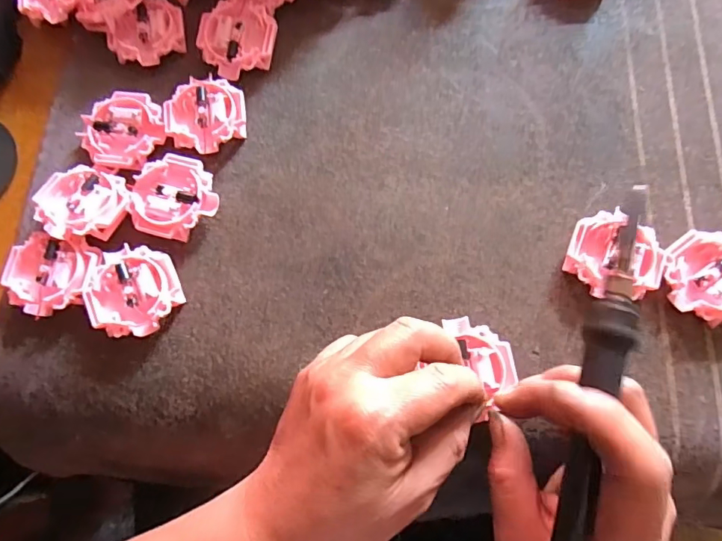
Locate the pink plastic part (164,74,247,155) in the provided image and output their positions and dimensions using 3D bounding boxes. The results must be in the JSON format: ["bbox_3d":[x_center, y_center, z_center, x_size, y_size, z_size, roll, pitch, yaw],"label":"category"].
[{"bbox_3d":[-0.102,-0.101,0.317,0.051,0.014,0.050,0,74,2],"label":"pink plastic part"}]

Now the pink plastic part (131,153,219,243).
[{"bbox_3d":[-0.118,-0.045,0.301,0.053,0.015,0.052,15,75,6],"label":"pink plastic part"}]

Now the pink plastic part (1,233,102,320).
[{"bbox_3d":[-0.187,0.004,0.289,0.052,0.016,0.048,0,74,2],"label":"pink plastic part"}]

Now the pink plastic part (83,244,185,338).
[{"bbox_3d":[-0.135,0.013,0.284,0.051,0.016,0.052,0,74,2],"label":"pink plastic part"}]

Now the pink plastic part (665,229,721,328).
[{"bbox_3d":[0.203,0.004,0.277,0.052,0.015,0.052,0,74,2],"label":"pink plastic part"}]

